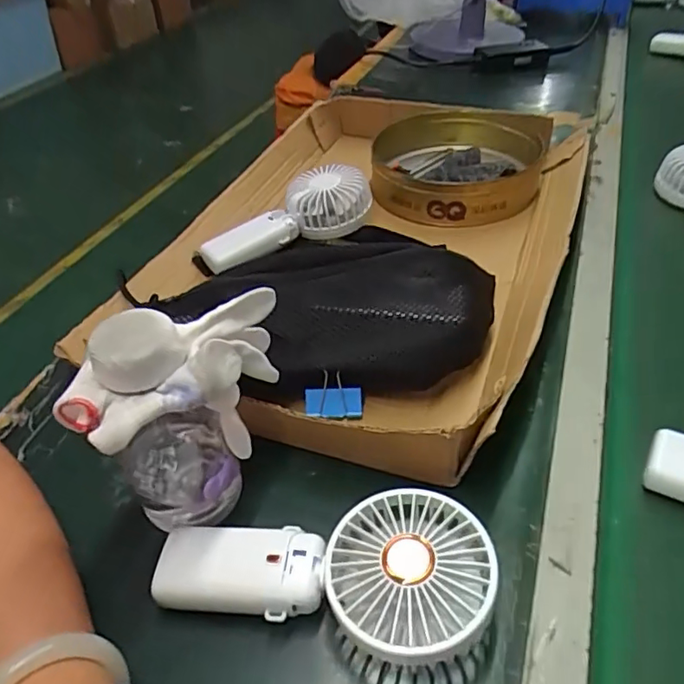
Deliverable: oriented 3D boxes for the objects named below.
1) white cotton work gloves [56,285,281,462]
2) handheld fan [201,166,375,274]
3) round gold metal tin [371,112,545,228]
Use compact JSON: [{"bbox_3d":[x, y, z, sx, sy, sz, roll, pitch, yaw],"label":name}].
[{"bbox_3d":[-0.083,0.024,0.317,0.131,0.101,0.069,-33,52,-30],"label":"white cotton work gloves"},{"bbox_3d":[-0.057,-0.122,0.572,0.183,0.043,0.070,-28,48,-9],"label":"handheld fan"},{"bbox_3d":[0.133,-0.208,0.660,0.184,0.055,0.201,4,43,6],"label":"round gold metal tin"}]

